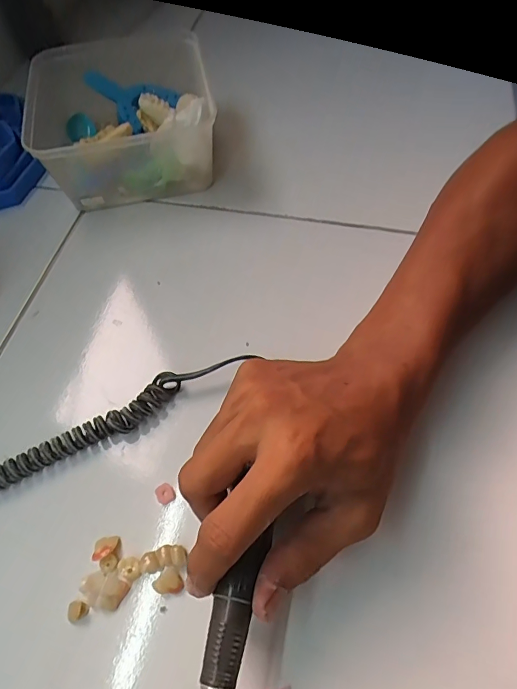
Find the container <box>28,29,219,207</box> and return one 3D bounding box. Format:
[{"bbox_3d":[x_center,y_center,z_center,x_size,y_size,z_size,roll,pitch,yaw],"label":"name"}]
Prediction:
[{"bbox_3d":[-0.122,-0.202,0.397,0.158,0.069,0.130,-10,60,-4],"label":"container"}]

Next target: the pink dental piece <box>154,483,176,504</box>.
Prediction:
[{"bbox_3d":[-0.059,0.095,0.270,0.011,0.005,0.012,-1,61,2],"label":"pink dental piece"}]

